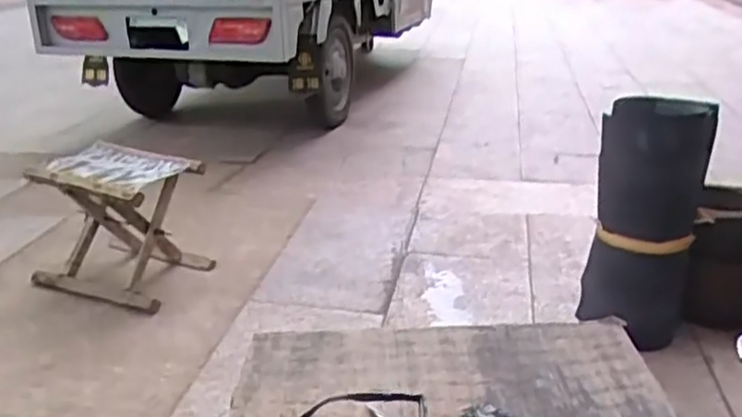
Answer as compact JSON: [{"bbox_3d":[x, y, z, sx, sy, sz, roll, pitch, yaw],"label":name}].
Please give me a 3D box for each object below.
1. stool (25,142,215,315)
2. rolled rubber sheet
[{"bbox_3d":[-0.540,0.031,1.490,0.308,0.268,0.230,9,24,21],"label":"stool"},{"bbox_3d":[0.482,0.033,1.237,0.174,0.445,0.152,9,24,22],"label":"rolled rubber sheet"}]

